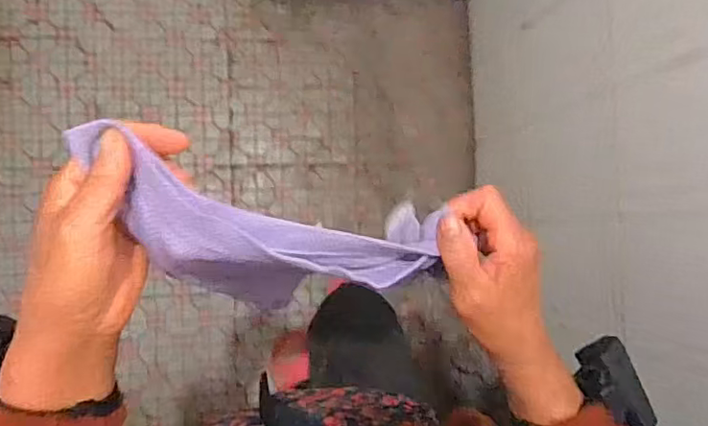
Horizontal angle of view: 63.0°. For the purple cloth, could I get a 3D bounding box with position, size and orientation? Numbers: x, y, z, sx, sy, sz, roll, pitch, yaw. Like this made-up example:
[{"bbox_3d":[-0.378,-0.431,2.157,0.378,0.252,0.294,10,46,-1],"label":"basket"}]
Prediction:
[{"bbox_3d":[-0.053,0.012,0.358,0.227,0.039,0.083,10,86,-27],"label":"purple cloth"}]

